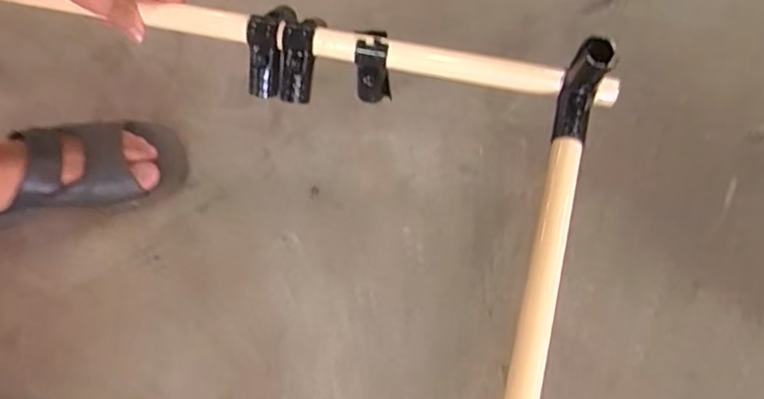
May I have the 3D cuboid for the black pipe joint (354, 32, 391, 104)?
[{"bbox_3d":[-0.010,-0.136,0.620,0.034,0.079,0.040,-4,70,3],"label":"black pipe joint"}]

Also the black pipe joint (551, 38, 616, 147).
[{"bbox_3d":[0.187,-0.099,0.562,0.033,0.080,0.077,17,73,10],"label":"black pipe joint"}]

